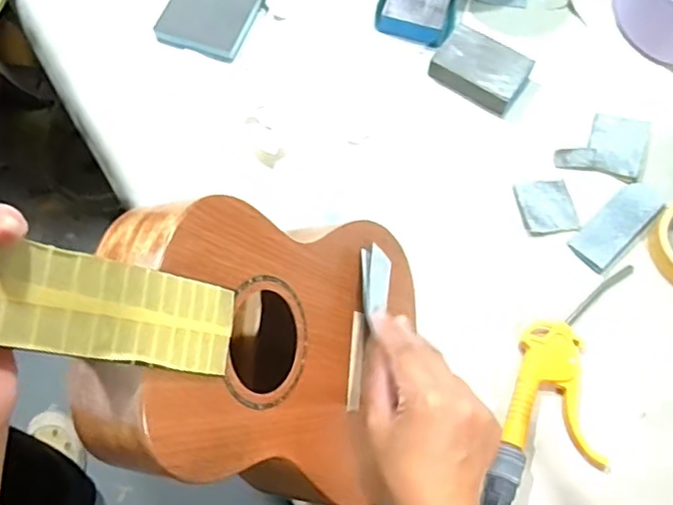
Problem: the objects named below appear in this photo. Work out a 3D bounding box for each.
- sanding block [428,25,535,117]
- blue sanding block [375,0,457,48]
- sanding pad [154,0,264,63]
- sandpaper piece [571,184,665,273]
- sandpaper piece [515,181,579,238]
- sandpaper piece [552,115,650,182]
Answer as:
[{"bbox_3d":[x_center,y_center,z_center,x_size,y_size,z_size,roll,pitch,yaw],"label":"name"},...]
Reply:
[{"bbox_3d":[0.161,-0.204,0.647,0.098,0.026,0.071,32,70,10],"label":"sanding block"},{"bbox_3d":[0.099,-0.295,0.680,0.087,0.029,0.095,18,68,5],"label":"blue sanding block"},{"bbox_3d":[-0.142,-0.283,0.670,0.097,0.015,0.119,21,68,6],"label":"sanding pad"},{"bbox_3d":[0.285,-0.030,0.582,0.116,0.008,0.043,-41,75,-17],"label":"sandpaper piece"},{"bbox_3d":[0.215,-0.047,0.594,0.057,0.007,0.062,-3,68,-4],"label":"sandpaper piece"},{"bbox_3d":[0.287,-0.116,0.622,0.090,0.014,0.076,17,68,4],"label":"sandpaper piece"}]

